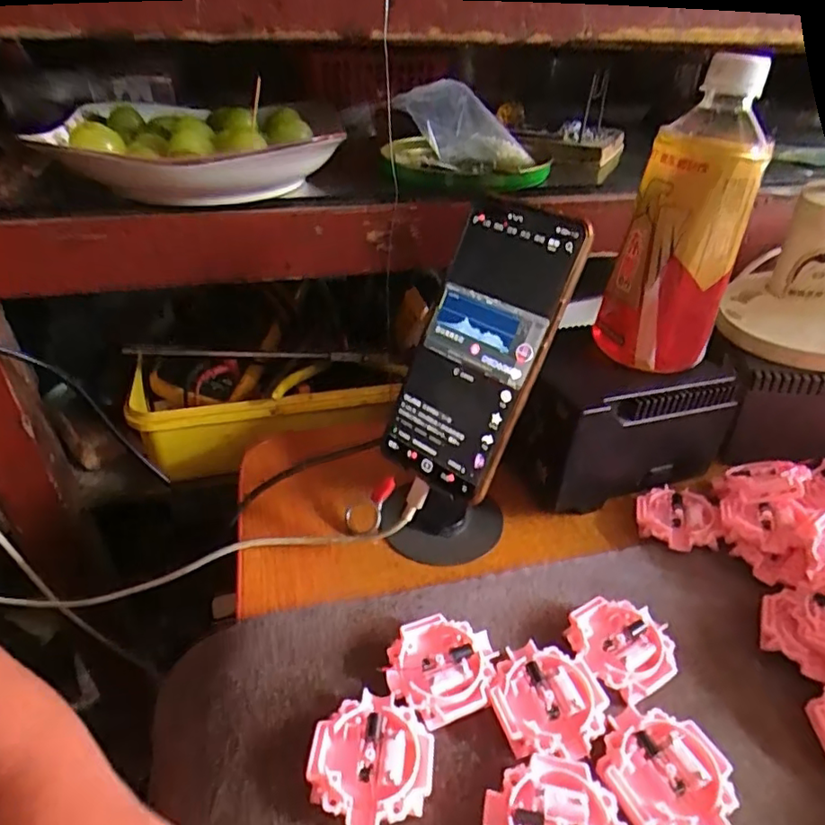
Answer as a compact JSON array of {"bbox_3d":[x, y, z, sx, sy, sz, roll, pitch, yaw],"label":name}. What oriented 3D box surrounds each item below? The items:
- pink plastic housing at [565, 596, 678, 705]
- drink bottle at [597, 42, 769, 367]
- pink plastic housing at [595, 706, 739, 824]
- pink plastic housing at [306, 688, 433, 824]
[{"bbox_3d":[0.110,0.124,0.311,0.050,0.016,0.051,-22,43,-30],"label":"pink plastic housing"},{"bbox_3d":[0.171,-0.118,0.372,0.054,0.174,0.057,-5,36,-10],"label":"drink bottle"},{"bbox_3d":[0.109,0.158,0.258,0.054,0.014,0.053,2,36,-1],"label":"pink plastic housing"},{"bbox_3d":[-0.018,0.154,0.259,0.051,0.014,0.052,2,36,0],"label":"pink plastic housing"}]

